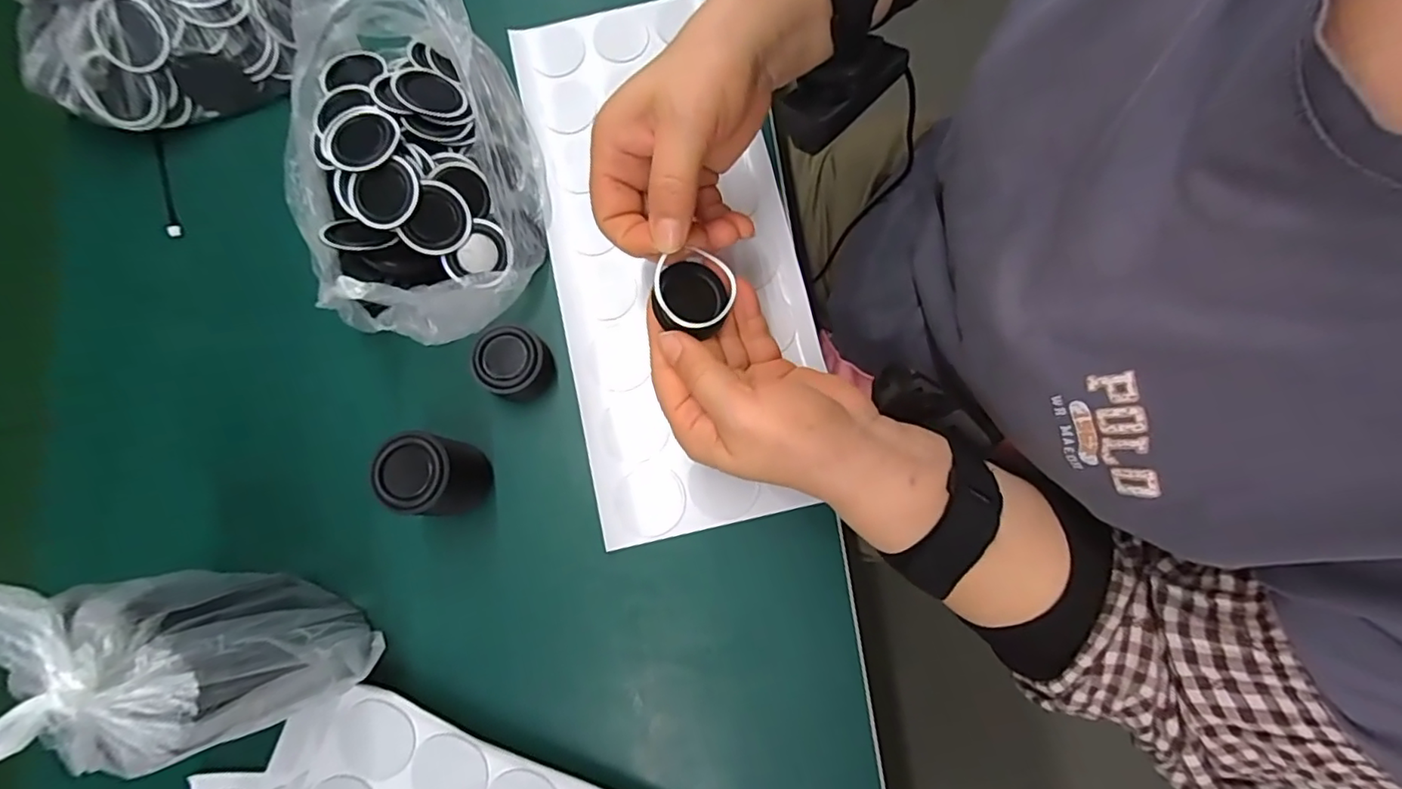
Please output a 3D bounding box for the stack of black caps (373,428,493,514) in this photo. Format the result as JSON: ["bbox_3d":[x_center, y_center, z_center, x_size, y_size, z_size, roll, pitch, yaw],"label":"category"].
[{"bbox_3d":[-0.136,0.043,0.314,0.037,0.069,0.040,-4,77,1],"label":"stack of black caps"}]

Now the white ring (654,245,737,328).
[{"bbox_3d":[-0.004,-0.048,0.274,0.035,0.004,0.035,0,90,-2],"label":"white ring"}]

